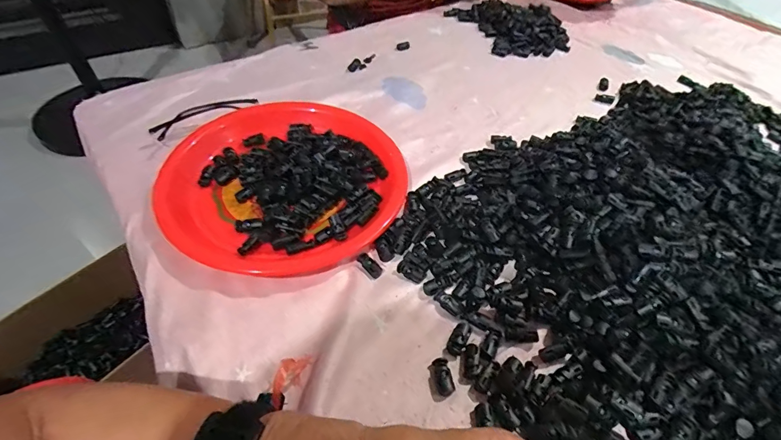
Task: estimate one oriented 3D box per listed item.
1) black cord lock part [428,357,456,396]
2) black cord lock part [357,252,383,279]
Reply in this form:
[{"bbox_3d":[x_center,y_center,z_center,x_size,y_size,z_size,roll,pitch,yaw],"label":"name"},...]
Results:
[{"bbox_3d":[0.042,0.126,0.322,0.015,0.007,0.028,-15,51,-14],"label":"black cord lock part"},{"bbox_3d":[-0.019,0.044,0.390,0.014,0.007,0.028,-34,58,-26],"label":"black cord lock part"}]

